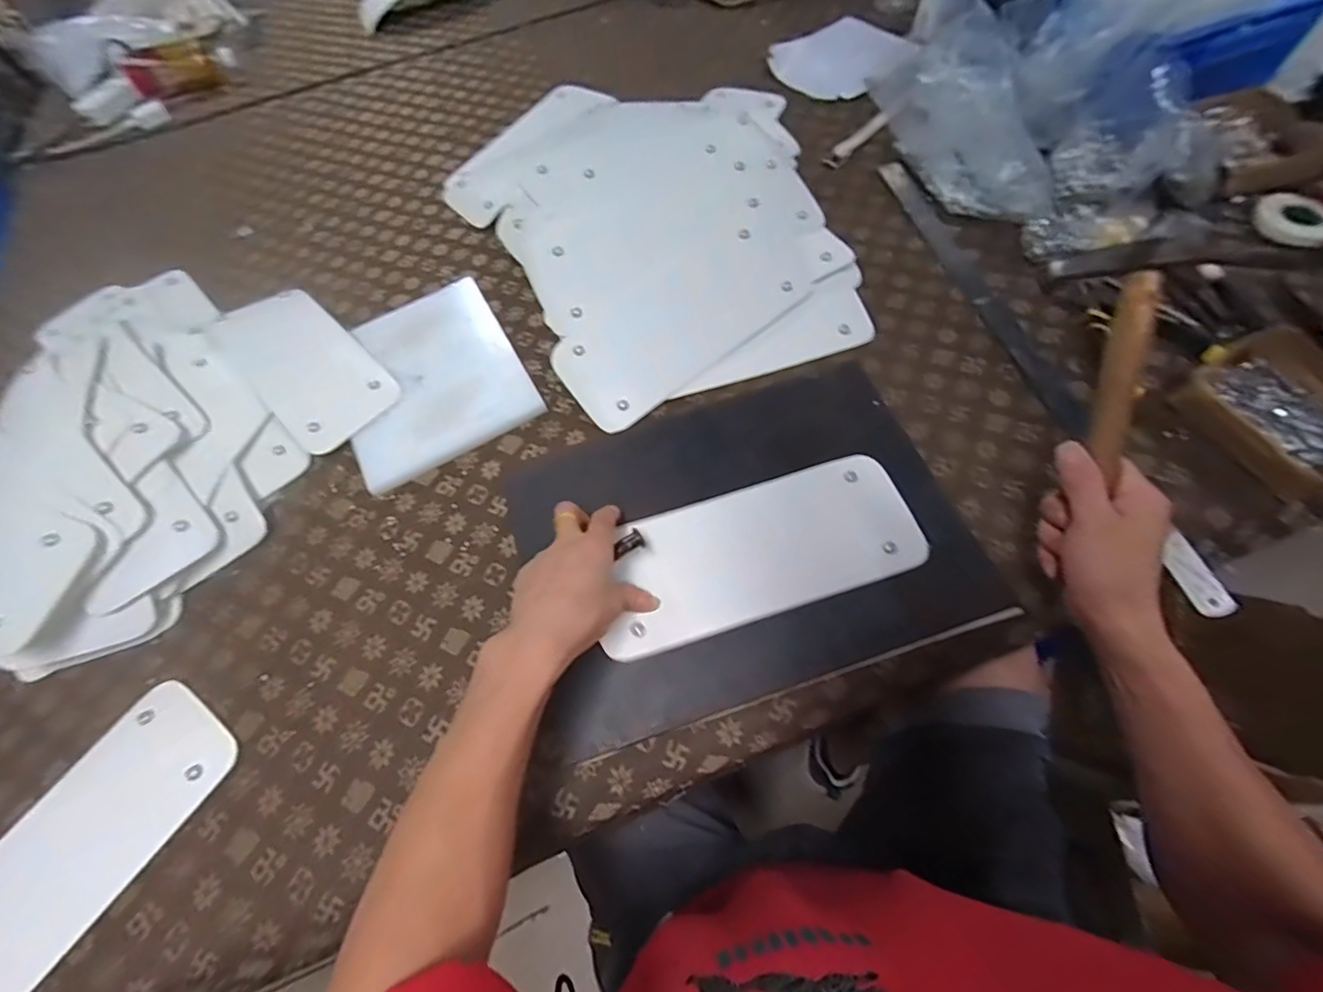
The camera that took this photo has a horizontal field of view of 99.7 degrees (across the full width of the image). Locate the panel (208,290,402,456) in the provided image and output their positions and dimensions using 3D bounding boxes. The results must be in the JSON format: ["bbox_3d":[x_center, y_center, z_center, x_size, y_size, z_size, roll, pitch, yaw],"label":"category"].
[{"bbox_3d":[-0.423,-0.163,0.659,0.119,0.015,0.267,-42,68,-15],"label":"panel"}]

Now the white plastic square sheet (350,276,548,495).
[{"bbox_3d":[-0.270,-0.140,0.645,0.198,0.020,0.234,-28,66,-10],"label":"white plastic square sheet"}]

